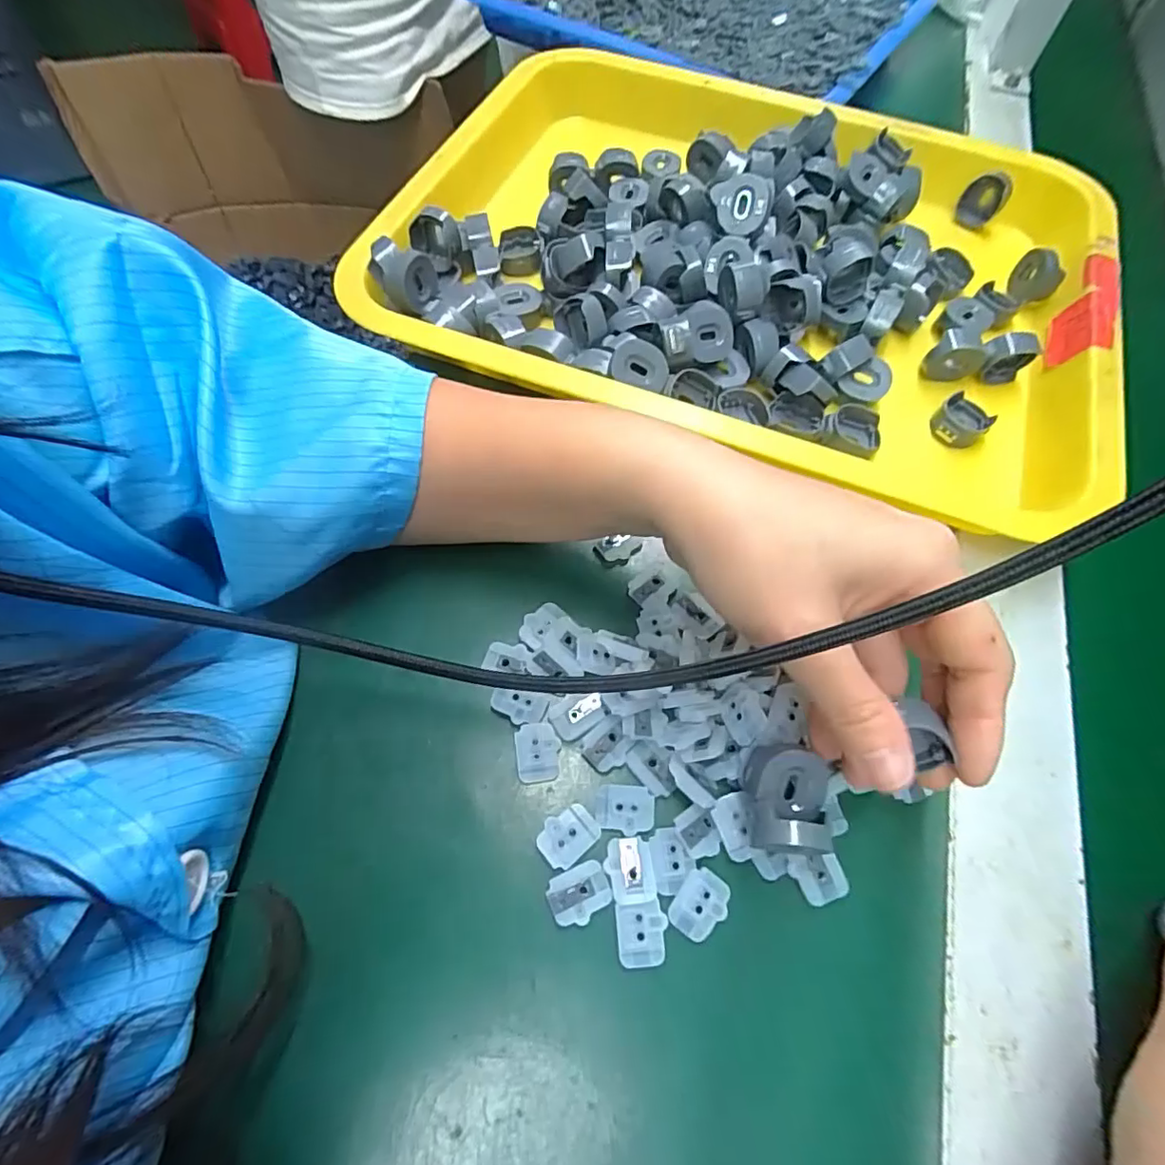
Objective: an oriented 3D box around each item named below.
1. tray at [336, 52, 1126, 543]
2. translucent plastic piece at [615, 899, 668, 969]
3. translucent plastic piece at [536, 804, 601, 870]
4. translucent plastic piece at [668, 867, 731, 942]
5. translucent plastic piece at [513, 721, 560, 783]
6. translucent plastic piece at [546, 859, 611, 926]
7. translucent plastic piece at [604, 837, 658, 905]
[{"bbox_3d":[0.094,-0.191,0.337,0.382,0.043,0.304,20,64,7],"label":"tray"},{"bbox_3d":[0.020,0.118,0.195,0.017,0.004,0.019,-4,64,-5],"label":"translucent plastic piece"},{"bbox_3d":[-0.005,0.091,0.209,0.022,0.004,0.016,-35,70,-18],"label":"translucent plastic piece"},{"bbox_3d":[0.041,0.112,0.202,0.016,0.004,0.021,36,68,15],"label":"translucent plastic piece"},{"bbox_3d":[-0.017,0.065,0.223,0.017,0.005,0.021,-6,64,-6],"label":"translucent plastic piece"},{"bbox_3d":[-0.001,0.108,0.201,0.021,0.004,0.016,-20,66,-12],"label":"translucent plastic piece"},{"bbox_3d":[0.017,0.101,0.204,0.016,0.004,0.021,-4,64,-5],"label":"translucent plastic piece"}]

